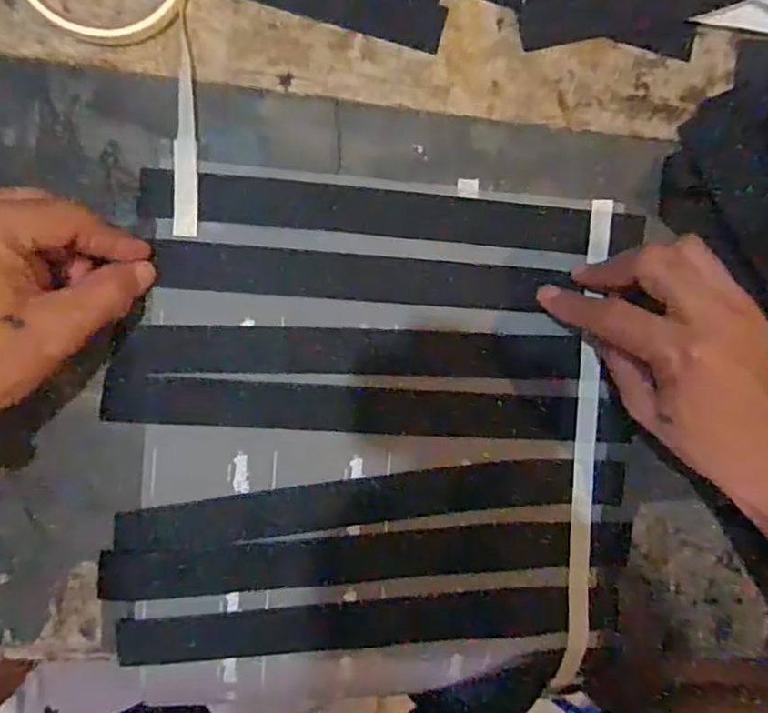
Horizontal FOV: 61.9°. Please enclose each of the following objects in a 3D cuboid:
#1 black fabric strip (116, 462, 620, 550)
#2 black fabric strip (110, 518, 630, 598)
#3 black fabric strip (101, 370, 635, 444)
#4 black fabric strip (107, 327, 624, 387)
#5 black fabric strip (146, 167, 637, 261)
[{"bbox_3d":[0.001,0.081,0.357,0.282,0.004,0.029,-3,89,-10],"label":"black fabric strip"},{"bbox_3d":[0.000,0.111,0.355,0.294,0.007,0.030,-1,93,-9],"label":"black fabric strip"},{"bbox_3d":[-0.001,0.030,0.356,0.288,0.006,0.026,4,93,-10],"label":"black fabric strip"},{"bbox_3d":[-0.012,0.000,0.352,0.253,0.004,0.026,1,93,-9],"label":"black fabric strip"},{"bbox_3d":[0.012,-0.078,0.354,0.276,0.005,0.025,3,99,-9],"label":"black fabric strip"}]

